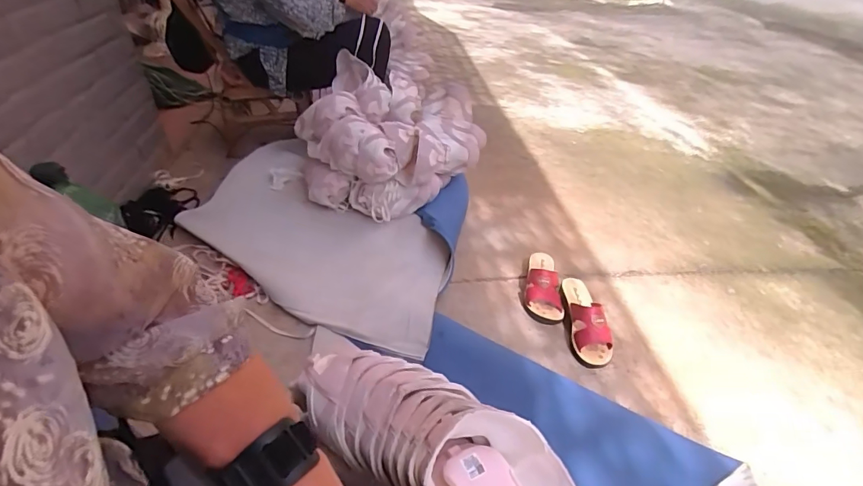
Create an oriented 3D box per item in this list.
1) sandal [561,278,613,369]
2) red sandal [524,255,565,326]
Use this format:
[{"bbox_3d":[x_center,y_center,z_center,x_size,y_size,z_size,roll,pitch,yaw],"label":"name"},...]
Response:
[{"bbox_3d":[0.348,0.171,1.023,0.077,0.081,0.220,1,39,-4],"label":"sandal"},{"bbox_3d":[0.282,0.097,1.118,0.092,0.074,0.219,10,39,7],"label":"red sandal"}]

